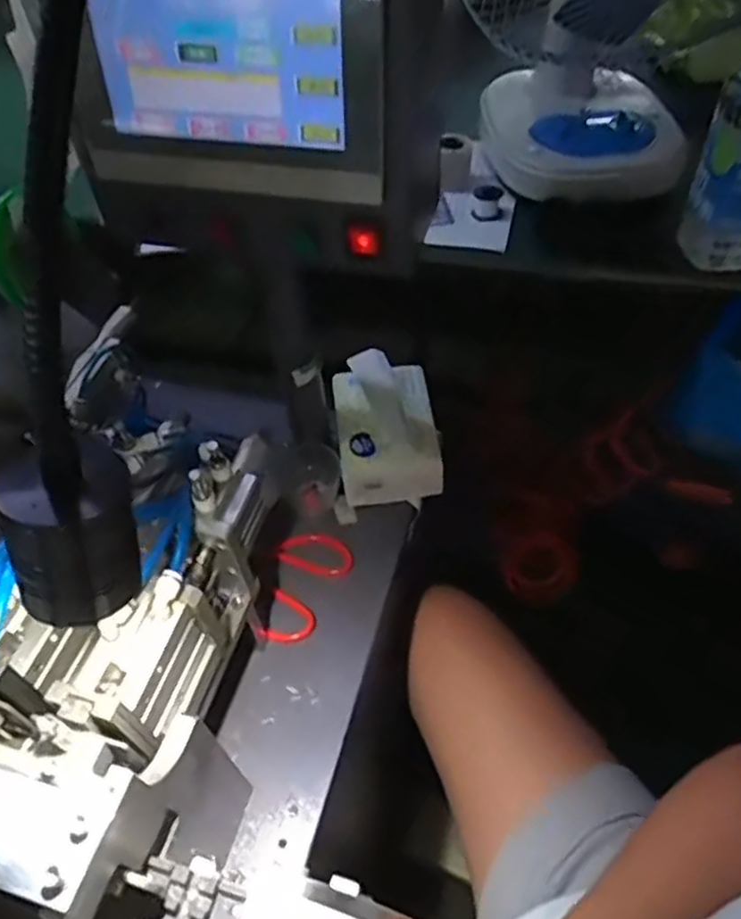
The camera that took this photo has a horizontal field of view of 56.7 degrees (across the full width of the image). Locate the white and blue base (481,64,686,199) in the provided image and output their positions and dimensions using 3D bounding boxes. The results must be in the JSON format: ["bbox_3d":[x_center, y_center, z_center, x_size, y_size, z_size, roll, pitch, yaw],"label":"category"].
[{"bbox_3d":[0.218,-0.343,0.703,0.196,0.064,0.189,-3,51,1],"label":"white and blue base"}]

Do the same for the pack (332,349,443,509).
[{"bbox_3d":[0.015,-0.035,0.657,0.092,0.089,0.125,-7,51,-2],"label":"pack"}]

